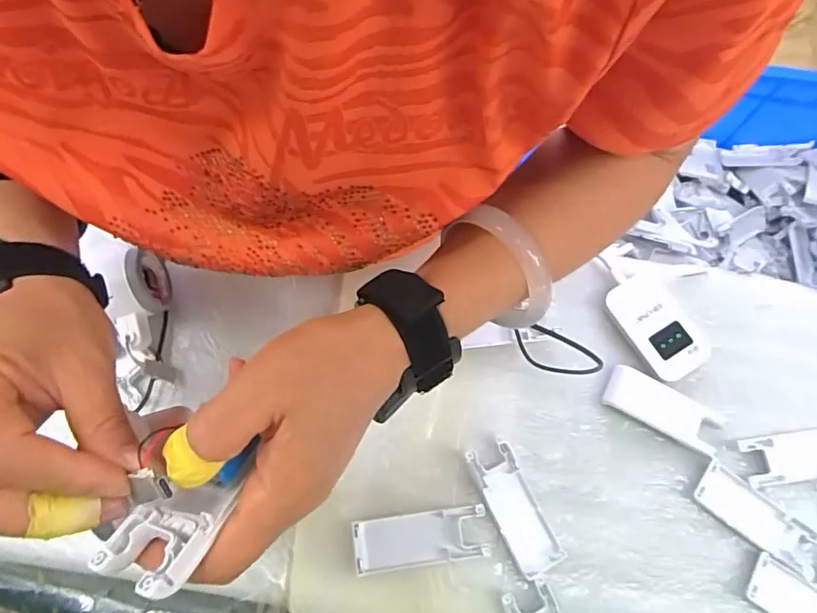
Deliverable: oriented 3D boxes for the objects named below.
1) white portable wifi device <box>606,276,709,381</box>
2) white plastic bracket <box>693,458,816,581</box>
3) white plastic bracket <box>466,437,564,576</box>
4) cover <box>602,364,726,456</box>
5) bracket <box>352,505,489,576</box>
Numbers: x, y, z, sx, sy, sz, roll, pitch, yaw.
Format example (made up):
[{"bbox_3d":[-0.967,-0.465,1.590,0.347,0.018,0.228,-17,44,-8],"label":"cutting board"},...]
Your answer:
[{"bbox_3d":[0.231,0.019,0.489,0.059,0.016,0.096,-22,75,-10],"label":"white portable wifi device"},{"bbox_3d":[0.294,0.177,0.441,0.107,0.009,0.040,37,74,9],"label":"white plastic bracket"},{"bbox_3d":[0.087,0.164,0.432,0.038,0.018,0.103,-24,75,-10],"label":"white plastic bracket"},{"bbox_3d":[0.228,0.091,0.469,0.103,0.017,0.036,28,73,6],"label":"cover"},{"bbox_3d":[0.009,0.185,0.418,0.105,0.011,0.039,-7,73,-5],"label":"bracket"}]

